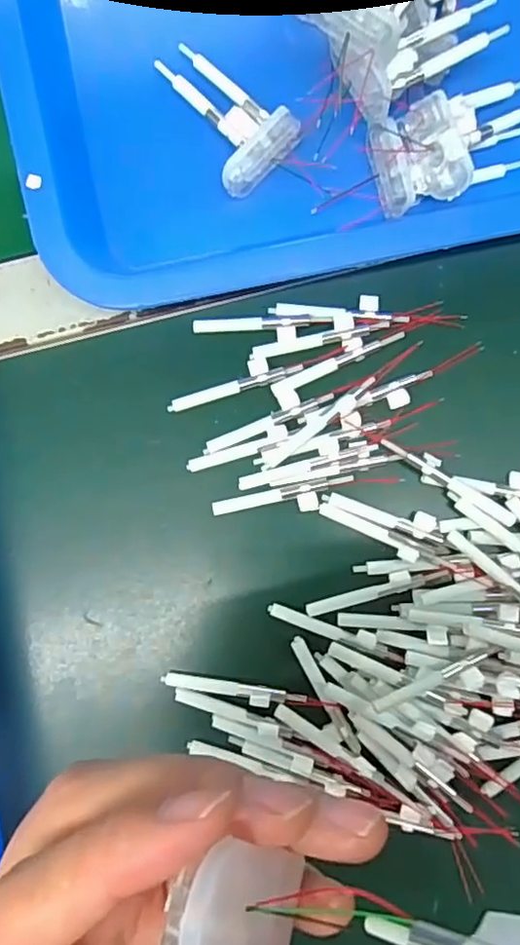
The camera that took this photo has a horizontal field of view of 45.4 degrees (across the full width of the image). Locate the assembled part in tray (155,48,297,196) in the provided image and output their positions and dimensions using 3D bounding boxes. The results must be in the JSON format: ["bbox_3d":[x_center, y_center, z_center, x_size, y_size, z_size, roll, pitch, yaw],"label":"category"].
[{"bbox_3d":[-0.019,-0.149,0.256,0.063,0.011,0.038,40,87,4],"label":"assembled part in tray"}]

